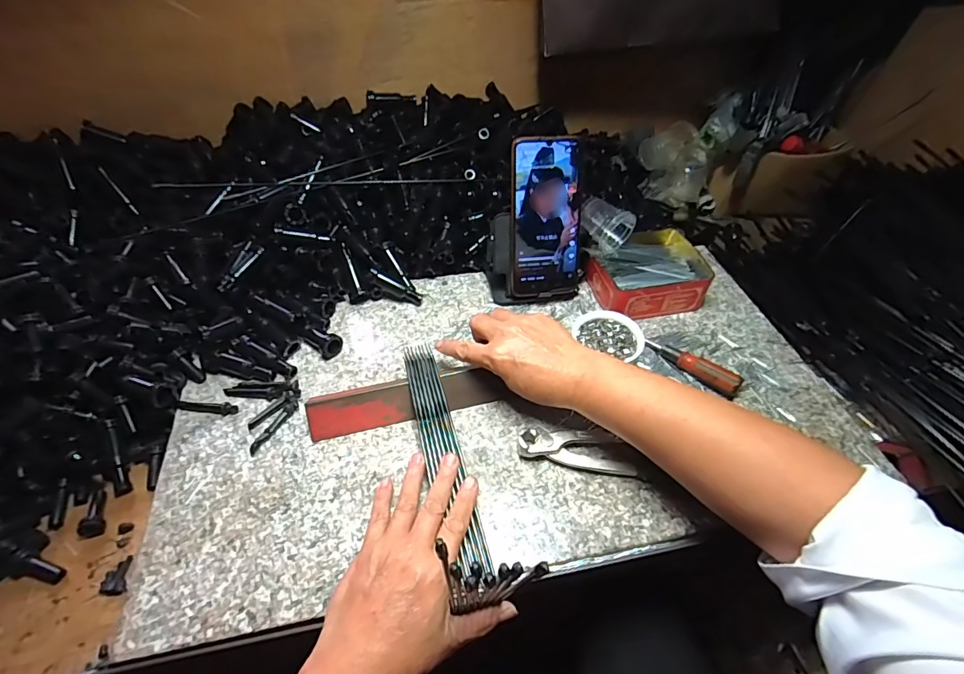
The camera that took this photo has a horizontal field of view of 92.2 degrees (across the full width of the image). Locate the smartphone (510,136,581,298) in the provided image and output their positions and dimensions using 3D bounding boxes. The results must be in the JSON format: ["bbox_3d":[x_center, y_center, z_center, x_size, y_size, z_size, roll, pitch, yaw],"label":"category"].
[{"bbox_3d":[0.070,-0.126,0.504,0.076,0.165,0.007,-5,23,-5],"label":"smartphone"}]

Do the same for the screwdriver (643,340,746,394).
[{"bbox_3d":[0.215,0.029,0.477,0.015,0.025,0.096,-35,57,-28],"label":"screwdriver"}]

